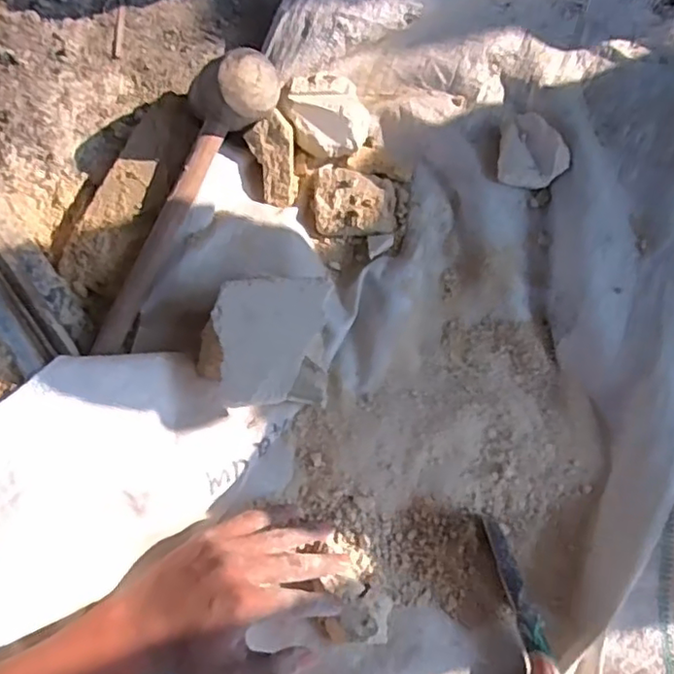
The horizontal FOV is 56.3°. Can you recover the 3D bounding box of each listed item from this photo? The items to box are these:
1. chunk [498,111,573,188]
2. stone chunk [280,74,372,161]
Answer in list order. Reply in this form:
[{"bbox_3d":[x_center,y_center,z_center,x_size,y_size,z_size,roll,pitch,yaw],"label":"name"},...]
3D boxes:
[{"bbox_3d":[0.181,-0.168,0.576,0.060,0.027,0.065,0,77,1],"label":"chunk"},{"bbox_3d":[-0.010,-0.204,0.583,0.075,0.039,0.065,-6,76,0],"label":"stone chunk"}]

